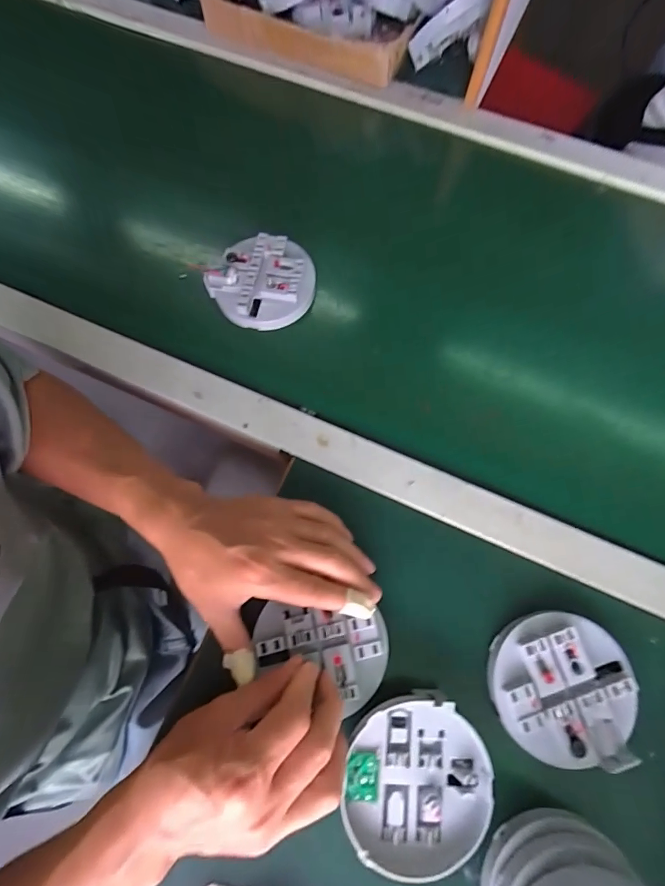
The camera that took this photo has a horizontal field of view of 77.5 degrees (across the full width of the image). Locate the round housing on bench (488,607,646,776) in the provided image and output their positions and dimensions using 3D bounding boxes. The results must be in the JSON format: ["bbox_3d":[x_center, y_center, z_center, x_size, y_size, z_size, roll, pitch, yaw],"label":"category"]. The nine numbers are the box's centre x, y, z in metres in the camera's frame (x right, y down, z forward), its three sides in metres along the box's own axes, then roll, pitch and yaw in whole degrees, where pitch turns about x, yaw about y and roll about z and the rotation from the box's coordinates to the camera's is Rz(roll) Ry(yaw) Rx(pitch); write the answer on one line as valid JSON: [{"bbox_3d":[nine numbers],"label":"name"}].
[{"bbox_3d":[0.173,0.184,0.314,0.100,0.023,0.100,0,74,0],"label":"round housing on bench"}]

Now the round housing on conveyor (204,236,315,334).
[{"bbox_3d":[-0.069,-0.164,0.421,0.099,0.026,0.095,0,74,0],"label":"round housing on conveyor"}]

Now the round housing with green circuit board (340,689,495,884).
[{"bbox_3d":[0.060,0.239,0.298,0.104,0.030,0.110,0,74,0],"label":"round housing with green circuit board"}]

